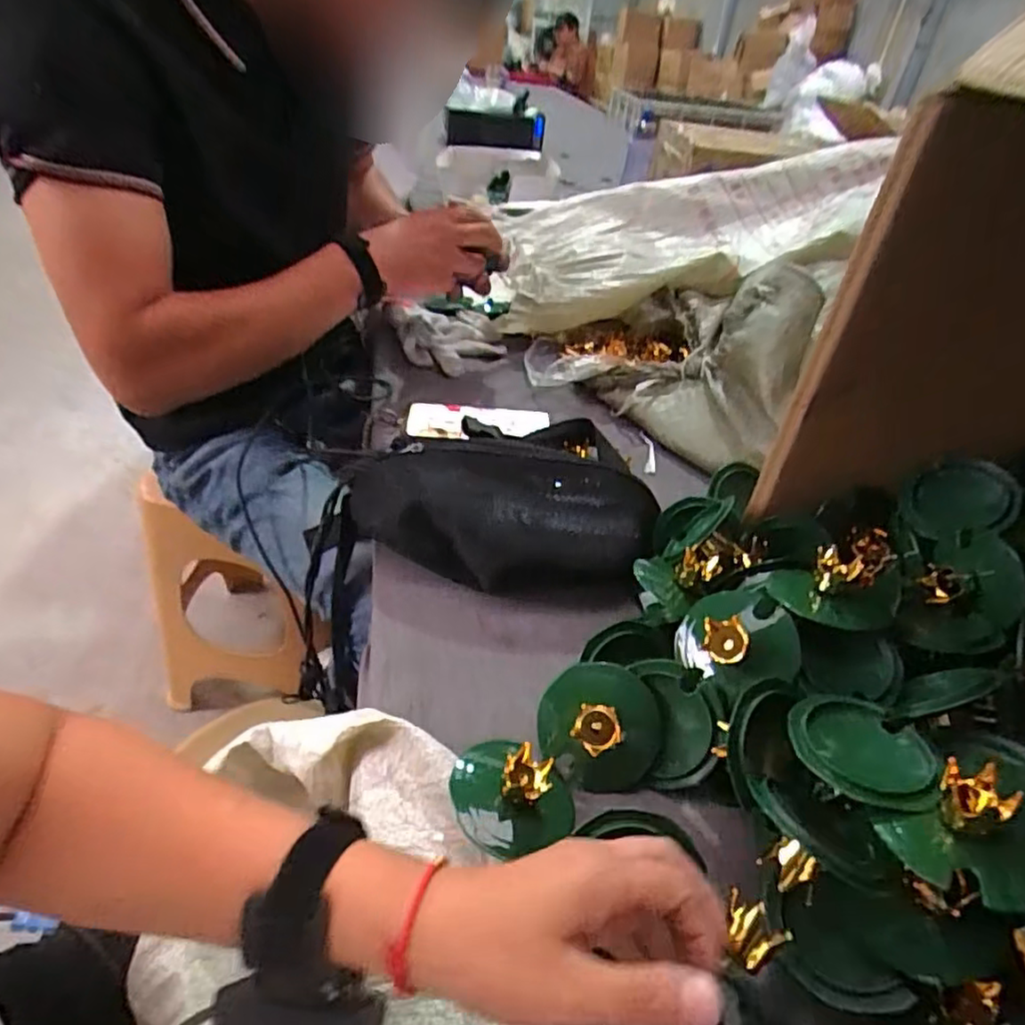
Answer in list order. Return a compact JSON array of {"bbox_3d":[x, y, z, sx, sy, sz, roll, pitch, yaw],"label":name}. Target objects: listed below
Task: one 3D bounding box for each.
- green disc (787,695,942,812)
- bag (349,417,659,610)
[{"bbox_3d":[0.186,0.126,0.349,0.062,0.007,0.074,-14,28,-12],"label":"green disc"},{"bbox_3d":[-0.015,-0.002,0.566,0.261,0.074,0.133,13,38,8],"label":"bag"}]

